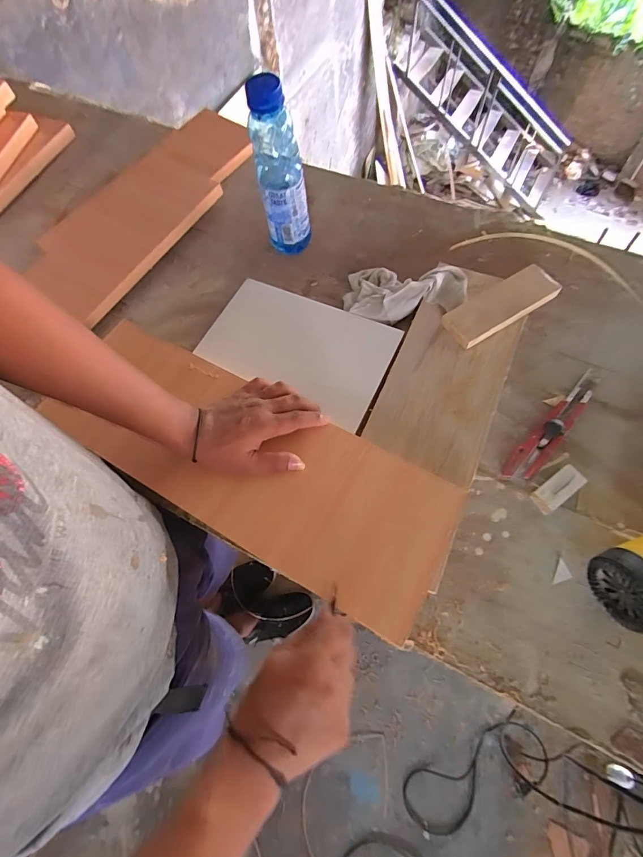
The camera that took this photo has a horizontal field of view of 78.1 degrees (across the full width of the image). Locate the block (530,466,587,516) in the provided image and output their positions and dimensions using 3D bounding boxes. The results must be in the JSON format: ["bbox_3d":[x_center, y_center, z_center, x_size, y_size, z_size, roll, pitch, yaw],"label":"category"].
[{"bbox_3d":[0.261,0.066,0.437,0.059,0.022,0.027,-34,68,-11],"label":"block"}]

